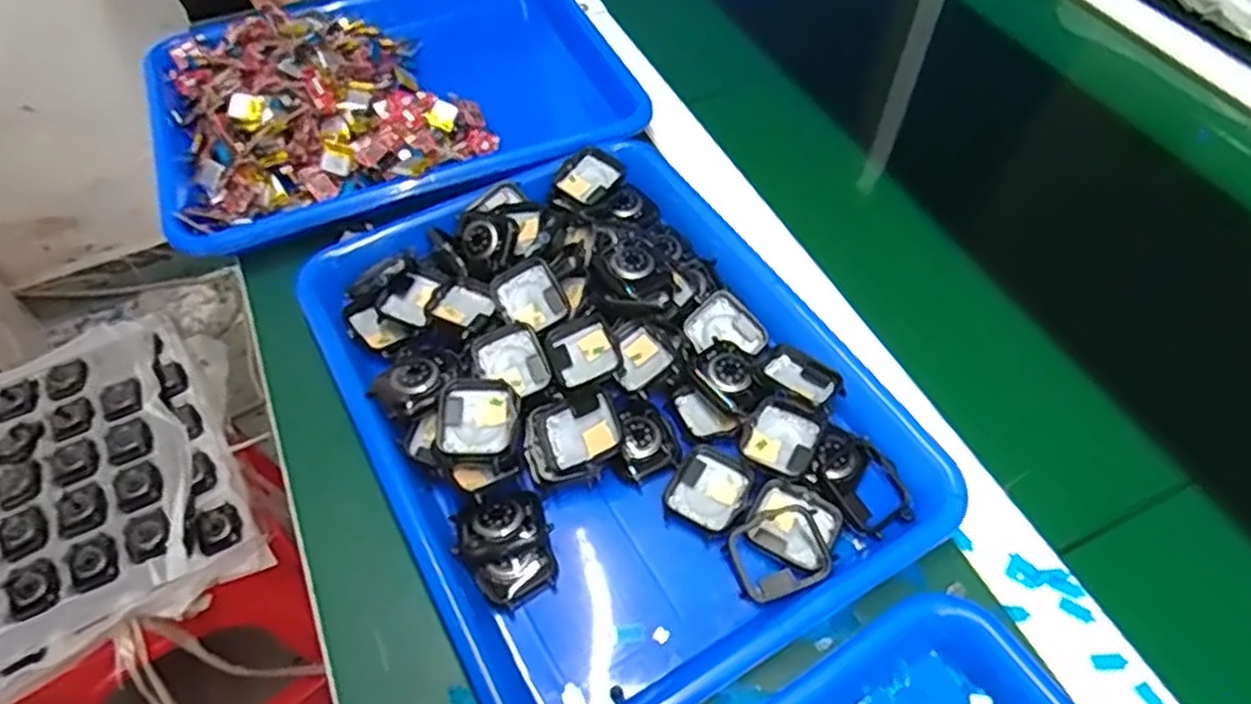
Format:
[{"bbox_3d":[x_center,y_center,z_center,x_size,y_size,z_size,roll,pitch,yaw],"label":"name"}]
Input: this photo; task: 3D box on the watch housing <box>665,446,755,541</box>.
[{"bbox_3d":[0.044,0.072,0.401,0.036,0.008,0.041,25,58,19],"label":"watch housing"}]

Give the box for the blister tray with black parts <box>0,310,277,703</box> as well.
[{"bbox_3d":[-0.564,0.145,0.746,0.329,0.049,0.341,-30,58,-18],"label":"blister tray with black parts"}]

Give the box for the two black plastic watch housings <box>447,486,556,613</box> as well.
[{"bbox_3d":[-0.058,0.097,0.377,0.044,0.022,0.051,-19,55,-11],"label":"two black plastic watch housings"}]

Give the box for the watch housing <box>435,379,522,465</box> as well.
[{"bbox_3d":[-0.075,0.037,0.397,0.040,0.019,0.043,1,54,3],"label":"watch housing"}]

